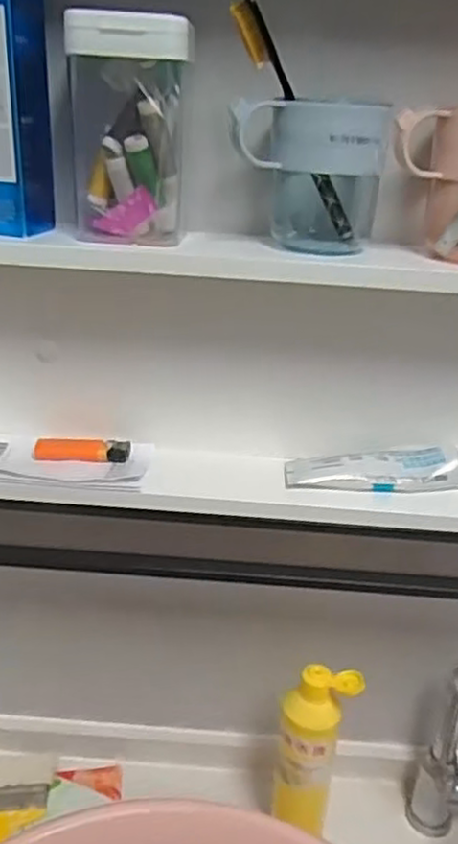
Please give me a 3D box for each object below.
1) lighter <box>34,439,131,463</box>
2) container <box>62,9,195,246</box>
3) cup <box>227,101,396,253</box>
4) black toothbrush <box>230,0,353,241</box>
[{"bbox_3d":[-0.127,0.023,0.614,0.081,0.012,0.022,-1,25,-9],"label":"lighter"},{"bbox_3d":[-0.072,-0.208,0.510,0.086,0.152,0.063,4,29,-1],"label":"container"},{"bbox_3d":[0.058,-0.178,0.516,0.104,0.103,0.075,7,25,7],"label":"cup"},{"bbox_3d":[0.049,-0.204,0.500,0.019,0.184,0.011,-38,39,-4],"label":"black toothbrush"}]

